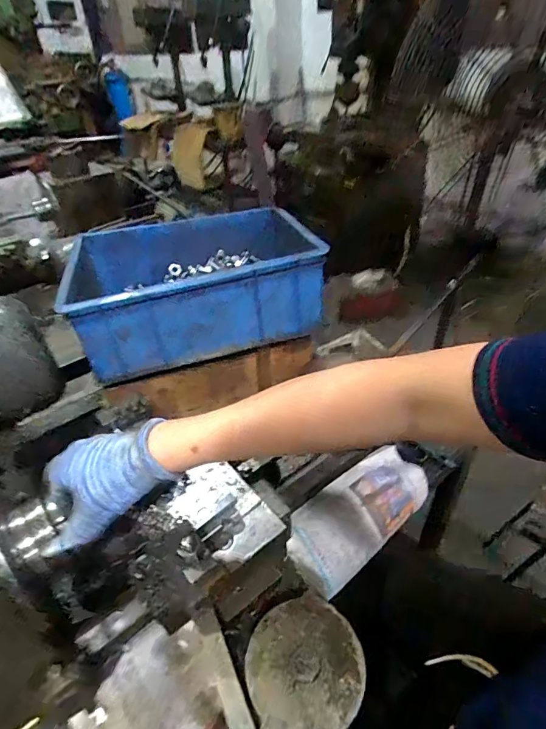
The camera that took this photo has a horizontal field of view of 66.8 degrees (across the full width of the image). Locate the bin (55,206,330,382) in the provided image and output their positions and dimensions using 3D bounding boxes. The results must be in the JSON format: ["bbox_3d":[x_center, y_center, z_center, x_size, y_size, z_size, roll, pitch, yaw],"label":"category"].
[{"bbox_3d":[-0.136,-0.154,0.744,0.399,0.140,0.300,-13,39,-12],"label":"bin"}]

